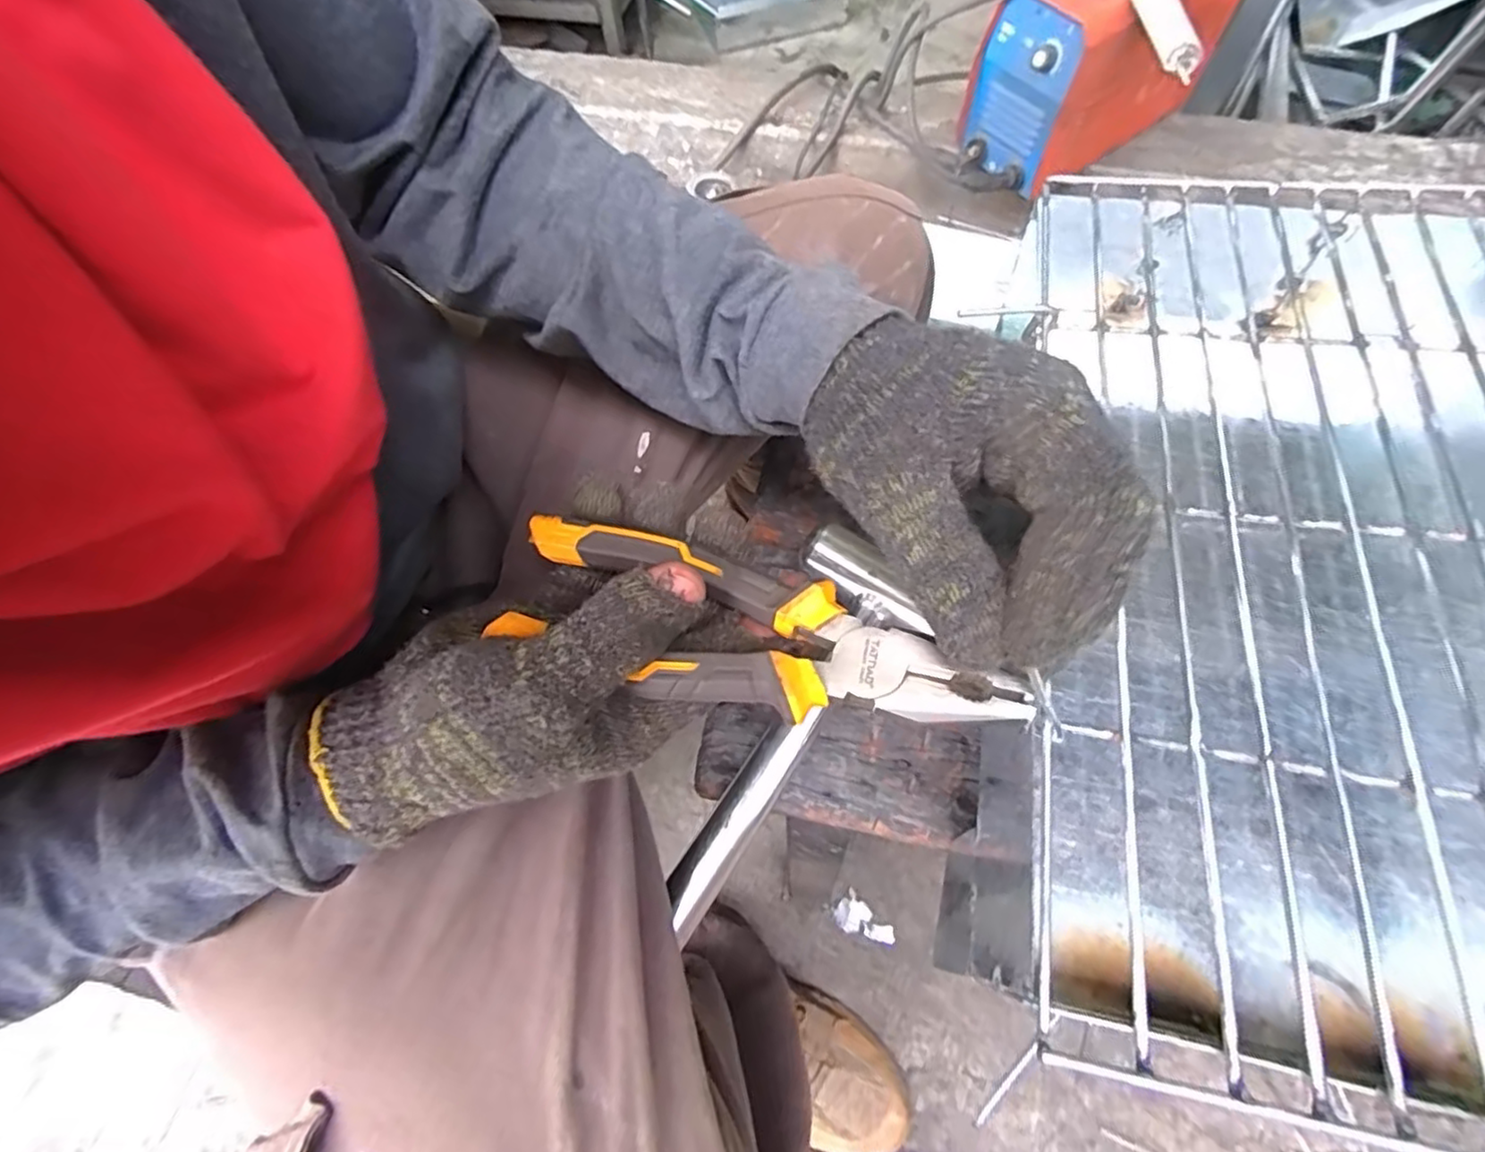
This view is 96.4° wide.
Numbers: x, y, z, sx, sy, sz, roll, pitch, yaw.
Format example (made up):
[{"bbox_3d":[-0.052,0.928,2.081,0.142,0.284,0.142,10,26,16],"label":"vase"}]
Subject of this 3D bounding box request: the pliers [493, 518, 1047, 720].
[{"bbox_3d":[-0.001,0.024,0.240,0.191,0.014,0.053,17,67,16],"label":"pliers"}]

